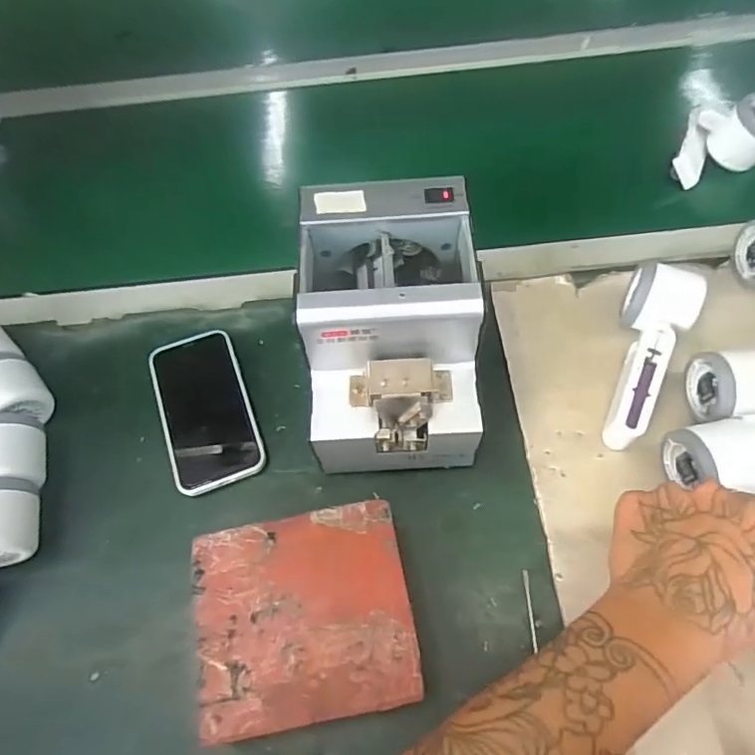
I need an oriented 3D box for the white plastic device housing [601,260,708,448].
[{"bbox_3d":[0.215,-0.019,0.457,0.057,0.057,0.159,26,65,15],"label":"white plastic device housing"}]

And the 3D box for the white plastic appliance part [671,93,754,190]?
[{"bbox_3d":[0.354,-0.246,0.564,0.107,0.051,0.062,-16,62,-4],"label":"white plastic appliance part"}]

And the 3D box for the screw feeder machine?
[{"bbox_3d":[0.007,-0.031,0.423,0.125,0.146,0.171,-2,61,0],"label":"screw feeder machine"}]

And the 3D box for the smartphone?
[{"bbox_3d":[-0.148,0.025,0.476,0.072,0.008,0.145,-19,62,-6],"label":"smartphone"}]

